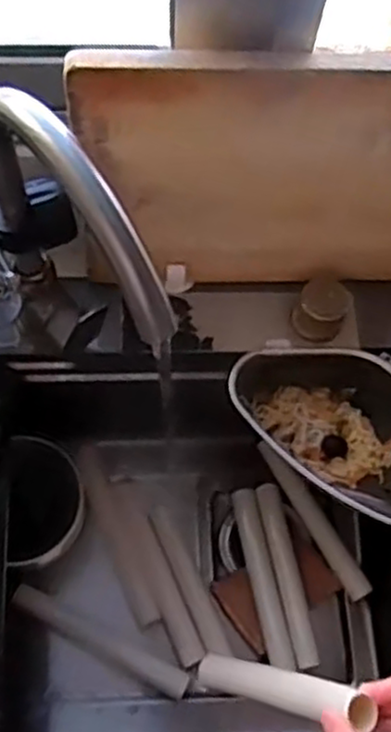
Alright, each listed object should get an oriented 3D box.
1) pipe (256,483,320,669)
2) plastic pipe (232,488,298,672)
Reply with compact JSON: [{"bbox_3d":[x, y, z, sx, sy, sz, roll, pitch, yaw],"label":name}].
[{"bbox_3d":[0.100,0.224,0.807,0.026,0.030,0.198,-7,66,-7],"label":"pipe"},{"bbox_3d":[0.073,0.229,0.809,0.028,0.031,0.196,-8,67,-7],"label":"plastic pipe"}]

